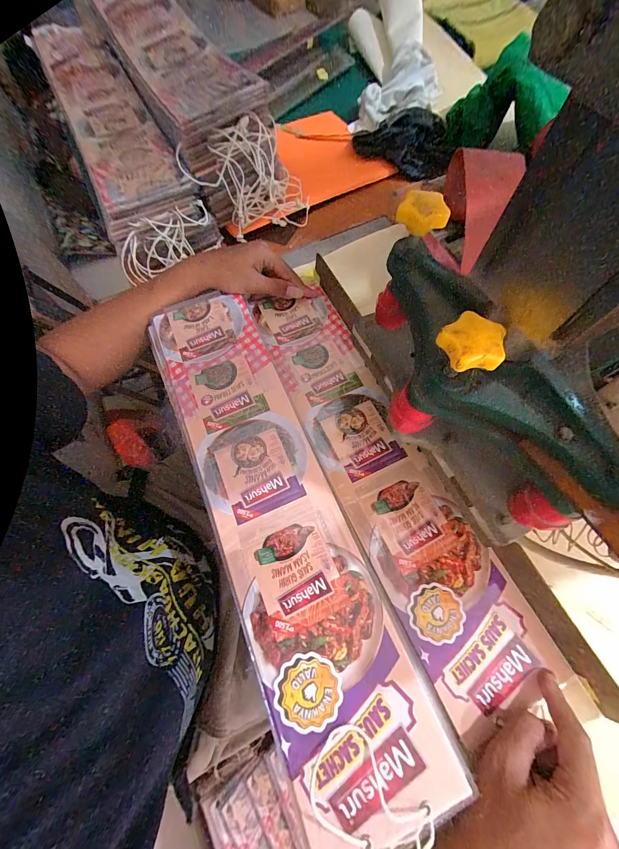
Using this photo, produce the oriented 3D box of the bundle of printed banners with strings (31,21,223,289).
[{"bbox_3d":[-0.331,-0.503,0.553,0.154,0.079,0.574,-25,69,-9],"label":"bundle of printed banners with strings"}]

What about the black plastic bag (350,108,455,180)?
[{"bbox_3d":[0.168,-0.517,0.568,0.181,0.052,0.064,26,70,12],"label":"black plastic bag"}]

